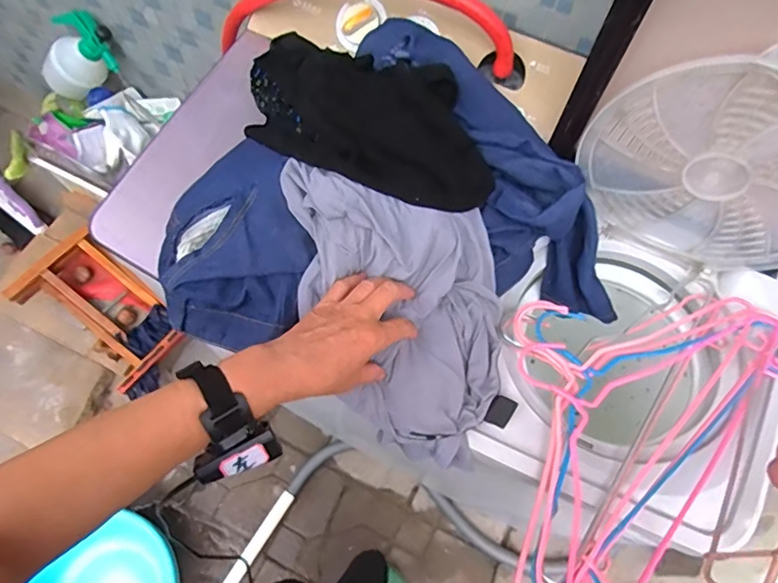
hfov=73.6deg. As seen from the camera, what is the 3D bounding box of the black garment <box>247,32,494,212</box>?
[{"bbox_3d":[-0.028,-0.206,0.583,0.319,0.064,0.200,22,65,9],"label":"black garment"}]

